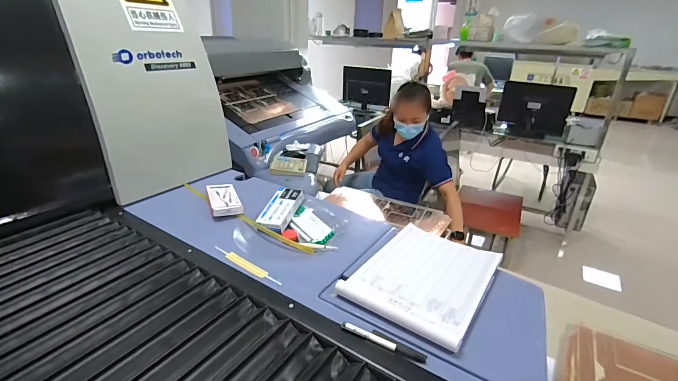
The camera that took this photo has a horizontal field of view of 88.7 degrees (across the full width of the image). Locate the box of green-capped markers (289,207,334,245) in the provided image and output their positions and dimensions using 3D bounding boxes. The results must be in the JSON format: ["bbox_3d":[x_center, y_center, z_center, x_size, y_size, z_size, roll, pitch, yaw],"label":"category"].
[{"bbox_3d":[-0.070,0.088,0.851,0.071,0.022,0.156,-13,29,-30],"label":"box of green-capped markers"}]

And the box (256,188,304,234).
[{"bbox_3d":[-0.148,0.049,0.881,0.072,0.030,0.153,8,38,13],"label":"box"}]

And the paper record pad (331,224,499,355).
[{"bbox_3d":[0.167,0.160,0.667,0.215,0.023,0.287,19,29,31],"label":"paper record pad"}]

